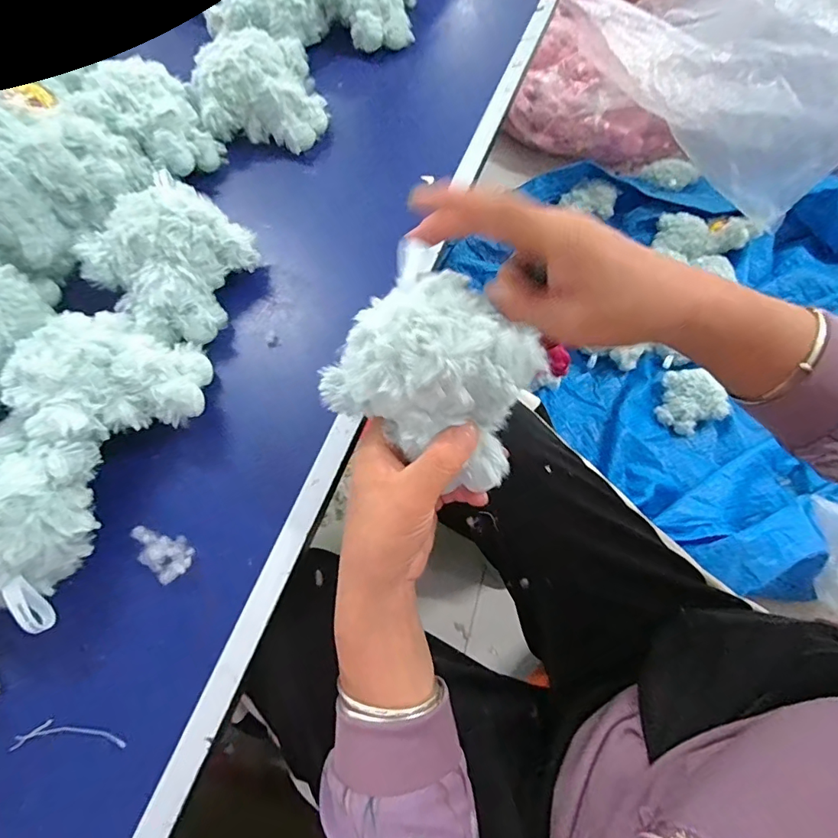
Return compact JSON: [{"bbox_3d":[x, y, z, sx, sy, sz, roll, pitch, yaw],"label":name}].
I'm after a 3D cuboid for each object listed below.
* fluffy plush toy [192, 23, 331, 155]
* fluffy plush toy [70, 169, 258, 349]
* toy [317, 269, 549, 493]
[{"bbox_3d":[-0.161,-0.328,0.483,0.124,0.059,0.110,-17,68,-6],"label":"fluffy plush toy"},{"bbox_3d":[-0.201,-0.133,0.398,0.114,0.058,0.116,0,67,1],"label":"fluffy plush toy"},{"bbox_3d":[0.012,-0.025,0.284,0.115,0.074,0.087,33,71,14],"label":"toy"}]

